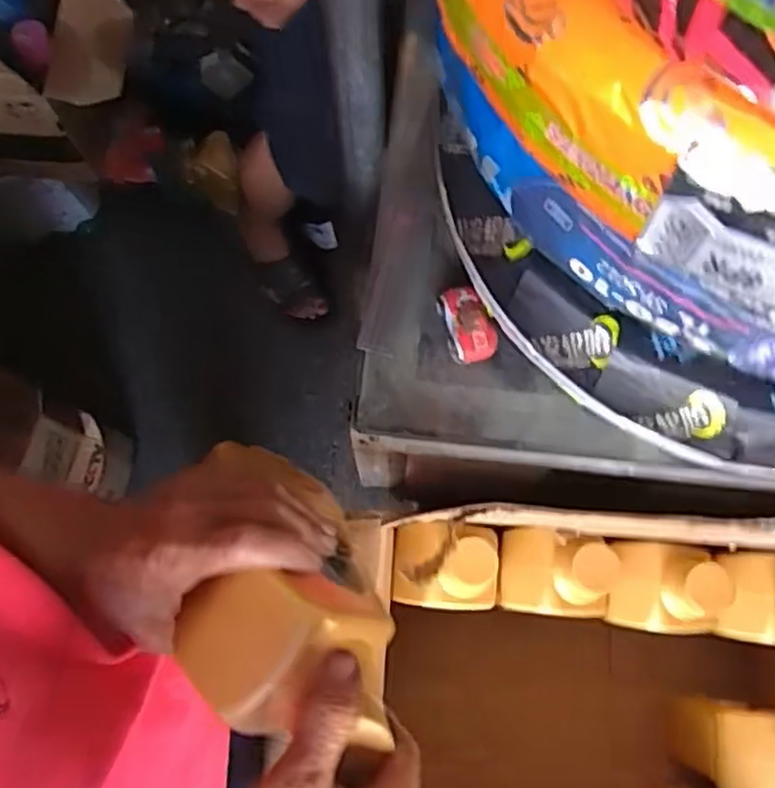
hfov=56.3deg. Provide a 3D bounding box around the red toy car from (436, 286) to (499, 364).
[{"bbox_3d":[0.049,-0.043,0.445,0.027,0.020,0.044,-19,74,-5],"label":"red toy car"}]

